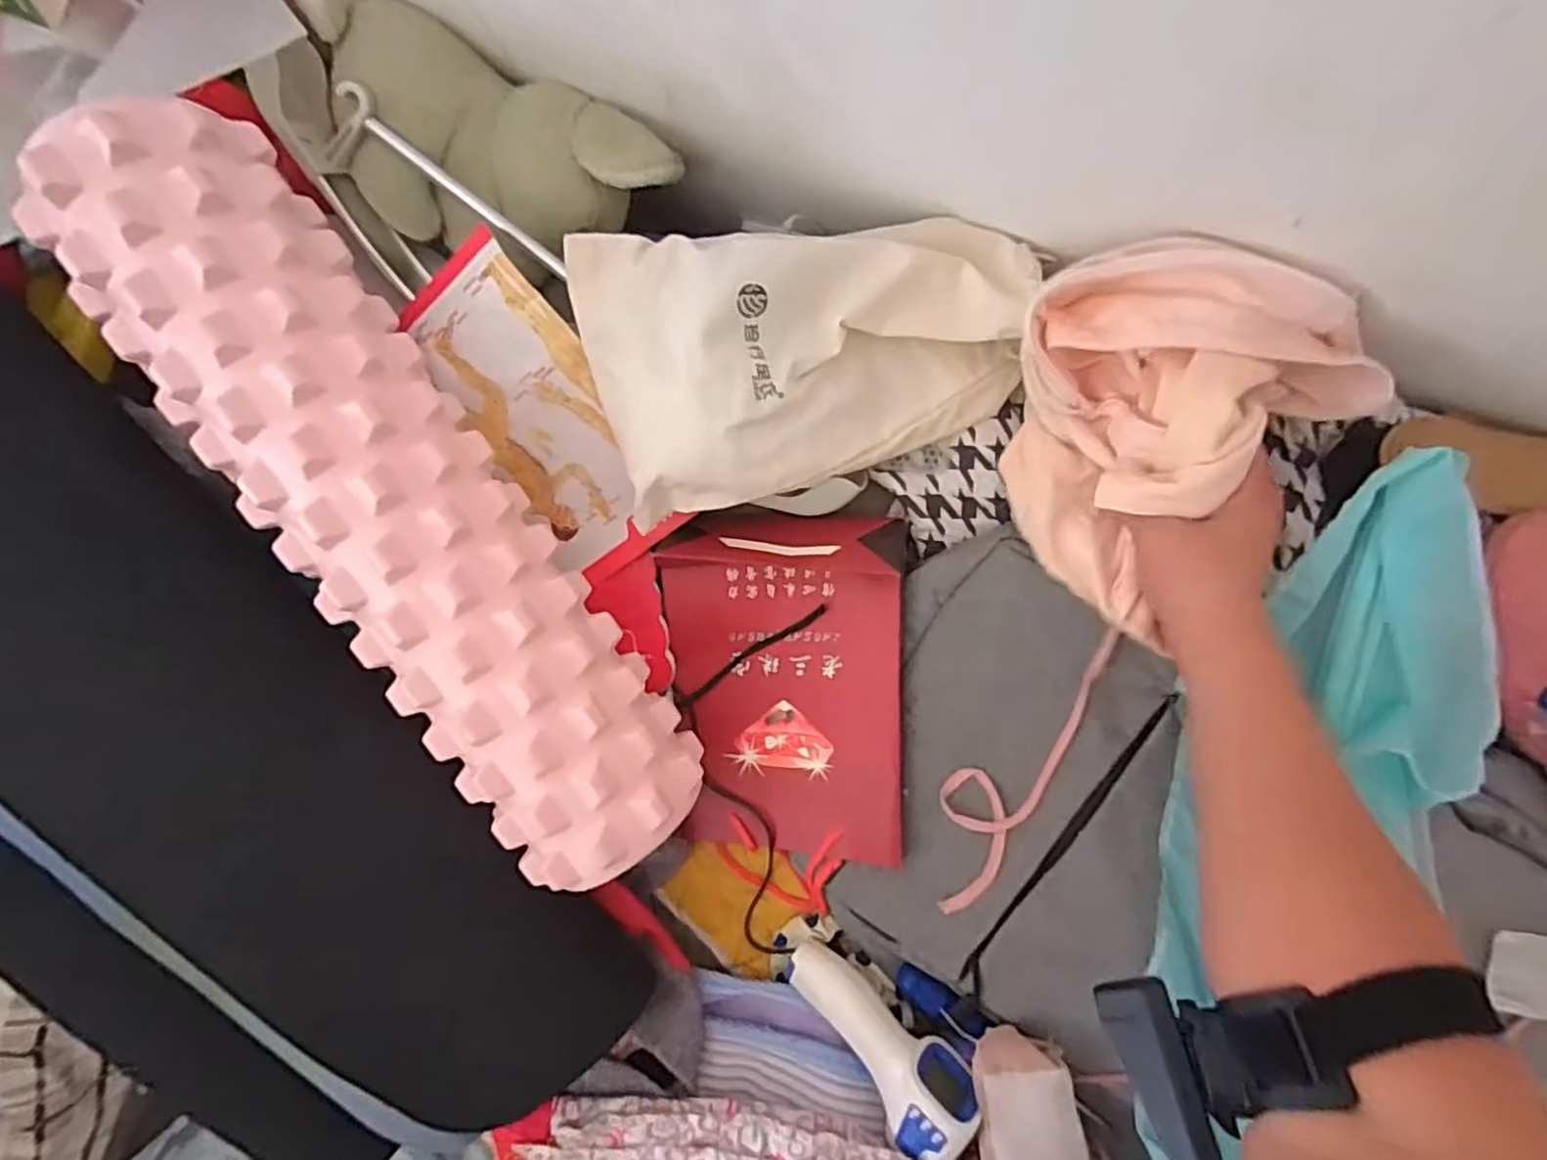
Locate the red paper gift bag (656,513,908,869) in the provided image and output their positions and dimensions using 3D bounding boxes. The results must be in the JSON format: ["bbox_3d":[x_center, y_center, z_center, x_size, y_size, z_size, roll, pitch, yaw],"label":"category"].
[{"bbox_3d":[0.006,0.069,0.464,0.153,0.030,0.218,1,92,8],"label":"red paper gift bag"}]

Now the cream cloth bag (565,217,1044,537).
[{"bbox_3d":[0.023,-0.140,0.413,0.256,0.085,0.161,-14,90,8],"label":"cream cloth bag"}]

